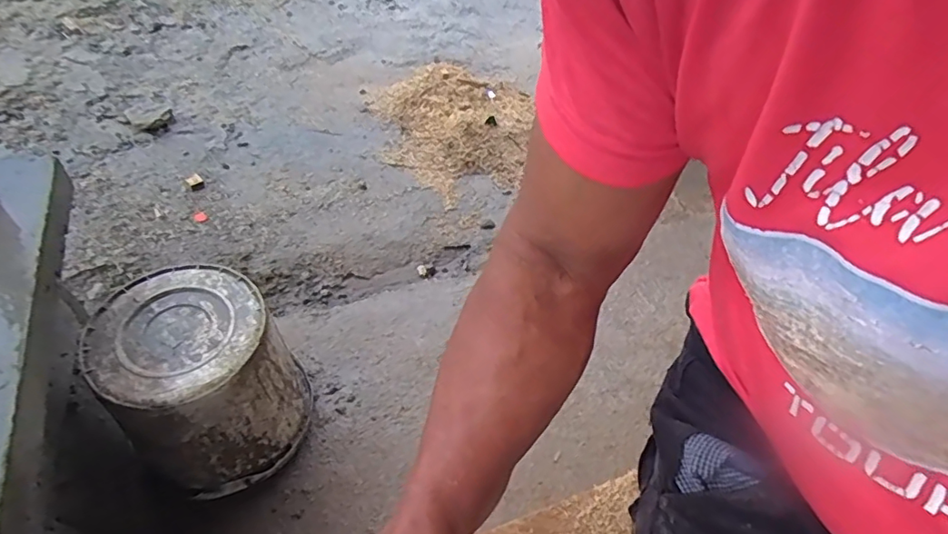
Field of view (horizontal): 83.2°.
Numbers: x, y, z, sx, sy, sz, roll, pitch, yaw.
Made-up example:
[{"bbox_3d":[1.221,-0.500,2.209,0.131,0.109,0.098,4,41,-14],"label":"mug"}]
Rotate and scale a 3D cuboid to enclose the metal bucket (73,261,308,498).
[{"bbox_3d":[-0.432,0.190,0.894,0.259,0.300,0.245,-23,54,-22],"label":"metal bucket"}]

